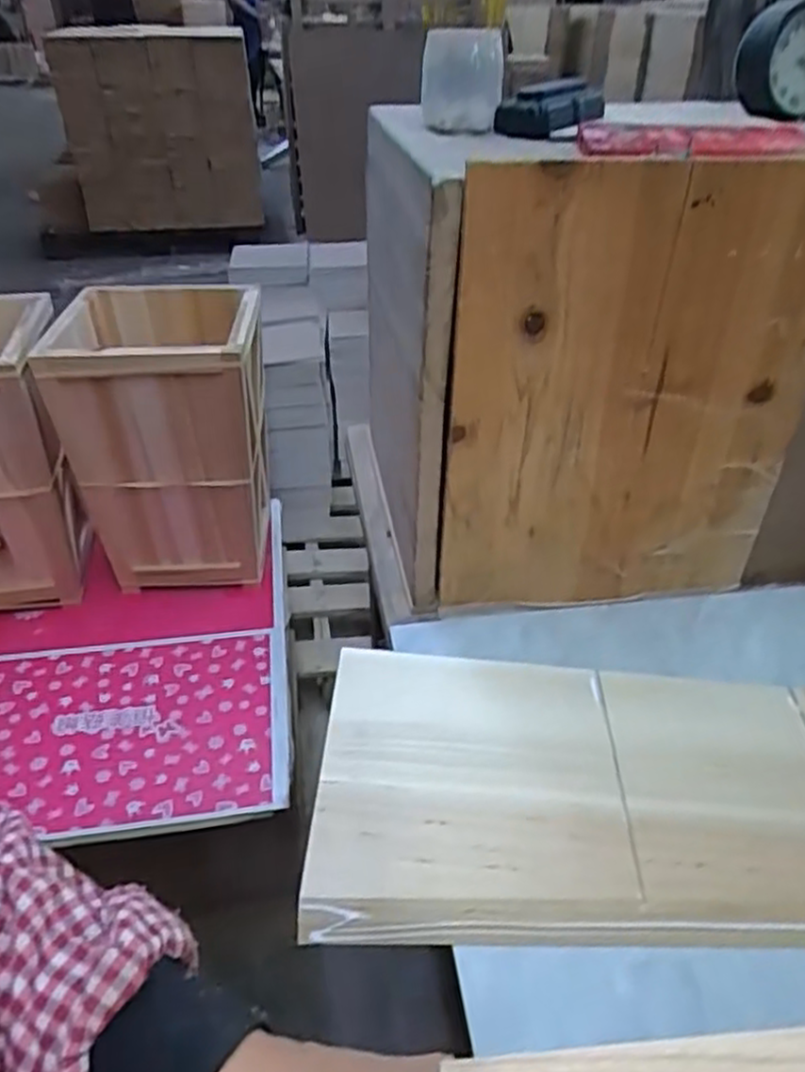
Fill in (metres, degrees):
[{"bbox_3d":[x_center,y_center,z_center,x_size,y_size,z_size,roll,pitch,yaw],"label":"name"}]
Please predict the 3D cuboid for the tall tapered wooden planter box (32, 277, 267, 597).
[{"bbox_3d":[-0.322,-0.130,1.063,0.252,0.386,0.256,0,36,-3],"label":"tall tapered wooden planter box"}]

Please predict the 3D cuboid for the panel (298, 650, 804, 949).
[{"bbox_3d":[0.126,0.171,0.498,0.357,0.015,0.207,3,36,2],"label":"panel"}]

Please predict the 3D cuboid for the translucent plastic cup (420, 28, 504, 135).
[{"bbox_3d":[0.047,-0.359,0.582,0.061,0.067,0.070,5,36,5],"label":"translucent plastic cup"}]

